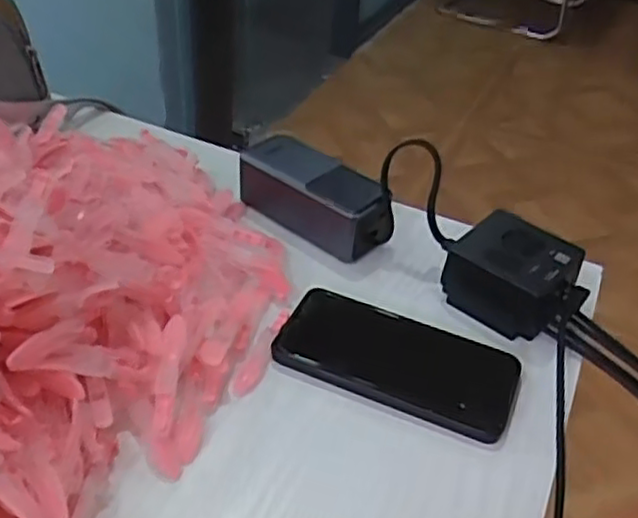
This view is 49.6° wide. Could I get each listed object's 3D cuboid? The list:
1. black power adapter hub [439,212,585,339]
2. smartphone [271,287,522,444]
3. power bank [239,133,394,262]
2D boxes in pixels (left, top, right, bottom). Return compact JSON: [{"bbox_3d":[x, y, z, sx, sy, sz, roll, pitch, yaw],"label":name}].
[{"bbox_3d":[0.146,0.010,0.514,0.091,0.042,0.074,32,45,29],"label":"black power adapter hub"},{"bbox_3d":[0.054,0.067,0.474,0.157,0.016,0.080,18,40,15],"label":"smartphone"},{"bbox_3d":[-0.005,-0.052,0.573,0.133,0.053,0.051,32,45,29],"label":"power bank"}]

